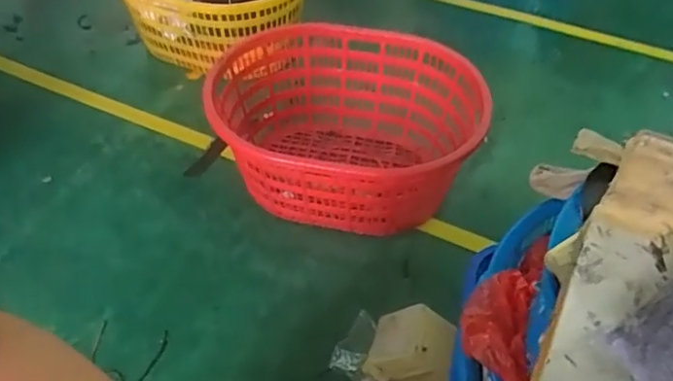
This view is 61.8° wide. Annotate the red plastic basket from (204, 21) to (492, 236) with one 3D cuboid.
[{"bbox_3d":[0.004,-0.170,1.427,0.692,0.335,0.473,18,52,13],"label":"red plastic basket"}]

